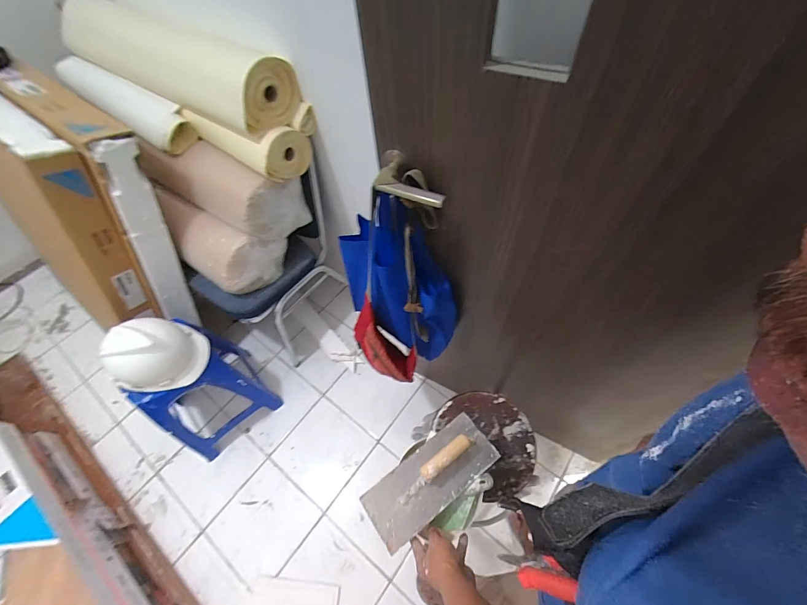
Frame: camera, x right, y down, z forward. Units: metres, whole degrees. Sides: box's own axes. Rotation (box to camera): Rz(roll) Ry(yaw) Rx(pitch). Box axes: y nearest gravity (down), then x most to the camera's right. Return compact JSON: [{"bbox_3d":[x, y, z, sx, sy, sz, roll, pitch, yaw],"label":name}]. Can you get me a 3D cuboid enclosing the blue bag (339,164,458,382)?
[{"bbox_3d":[-0.016,-0.039,0.807,0.238,0.574,0.260,-12,55,-7],"label":"blue bag"}]

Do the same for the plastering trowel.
[{"bbox_3d":[0.052,0.318,0.634,0.254,0.069,0.106,-34,61,-14],"label":"plastering trowel"}]

